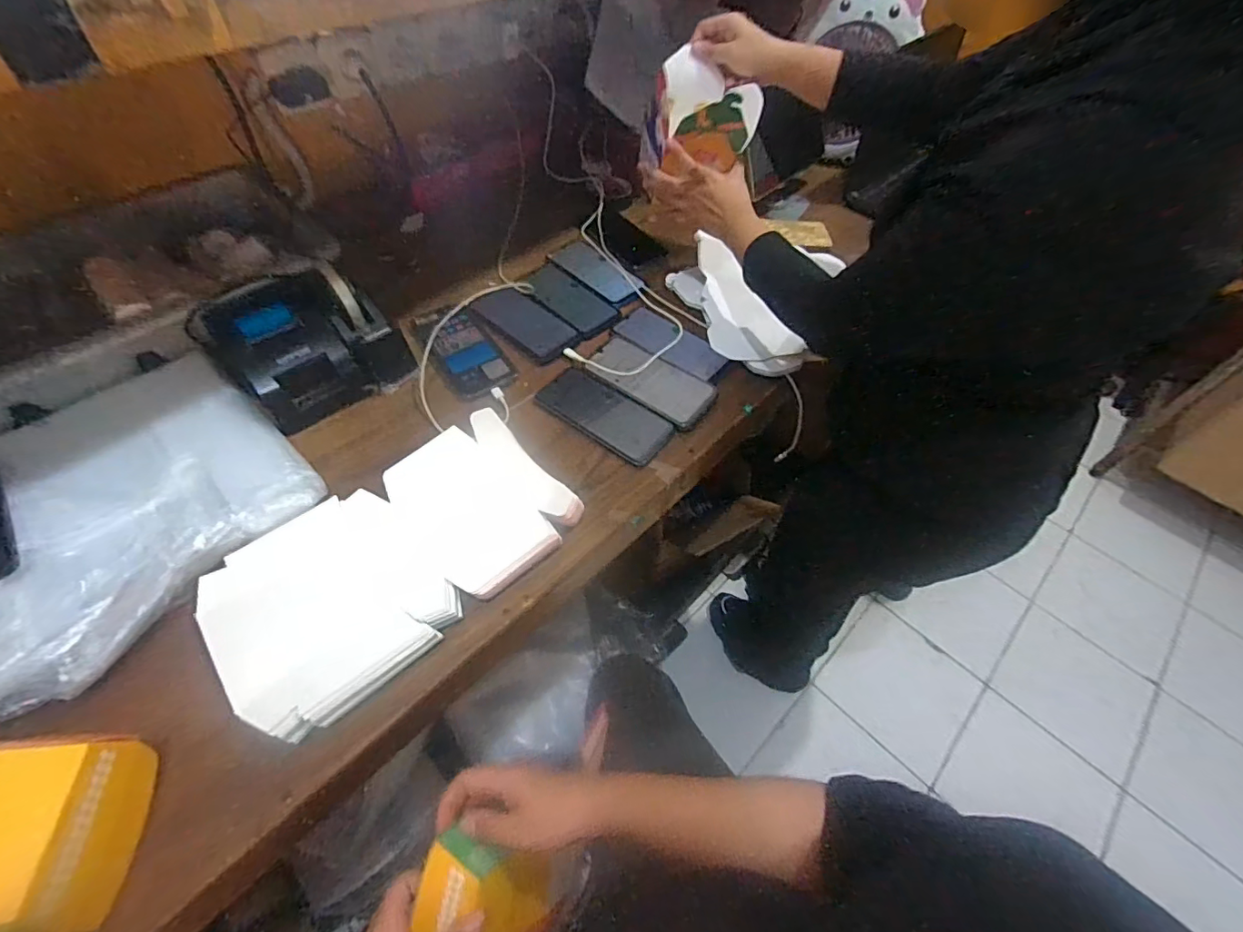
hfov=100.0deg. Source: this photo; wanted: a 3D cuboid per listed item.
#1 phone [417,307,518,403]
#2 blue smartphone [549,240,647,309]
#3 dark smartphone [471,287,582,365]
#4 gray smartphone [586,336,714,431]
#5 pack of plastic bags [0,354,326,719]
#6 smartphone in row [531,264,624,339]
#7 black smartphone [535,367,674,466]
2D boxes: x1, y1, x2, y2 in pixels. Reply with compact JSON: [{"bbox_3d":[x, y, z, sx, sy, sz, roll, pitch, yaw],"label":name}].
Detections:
[{"bbox_3d":[-0.208,-0.158,0.687,0.081,0.017,0.162,-28,60,-21],"label":"phone"},{"bbox_3d":[-0.038,-0.298,0.798,0.158,0.009,0.069,39,61,23],"label":"blue smartphone"},{"bbox_3d":[-0.131,-0.198,0.723,0.153,0.009,0.083,39,61,23],"label":"dark smartphone"},{"bbox_3d":[0.036,-0.109,0.676,0.166,0.013,0.081,32,58,19],"label":"gray smartphone"},{"bbox_3d":[-0.505,0.038,0.512,0.302,0.028,0.315,37,59,20],"label":"pack of plastic bags"},{"bbox_3d":[-0.076,-0.246,0.765,0.074,0.007,0.164,-35,63,-25],"label":"smartphone in row"},{"bbox_3d":[-0.022,-0.068,0.642,0.169,0.010,0.071,33,58,19],"label":"black smartphone"}]

